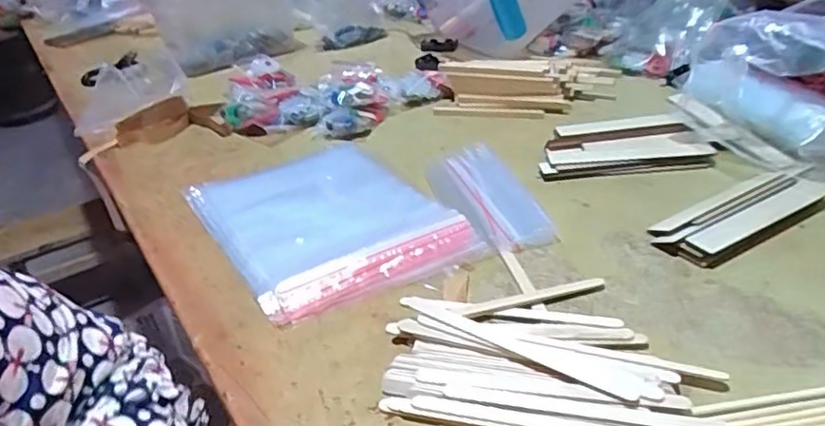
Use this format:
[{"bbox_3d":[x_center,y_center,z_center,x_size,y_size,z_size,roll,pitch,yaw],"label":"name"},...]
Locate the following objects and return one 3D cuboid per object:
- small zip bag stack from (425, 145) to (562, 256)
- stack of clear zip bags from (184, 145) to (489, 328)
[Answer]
[{"bbox_3d":[0.064,-0.019,0.564,0.072,0.018,0.178,-12,32,-12],"label":"small zip bag stack"},{"bbox_3d":[-0.085,-0.002,0.560,0.182,0.015,0.274,-21,35,-25],"label":"stack of clear zip bags"}]

